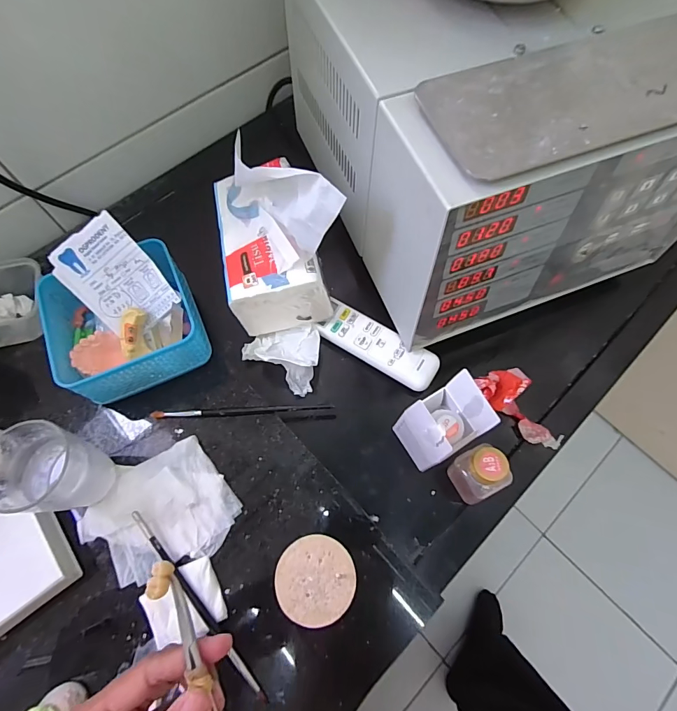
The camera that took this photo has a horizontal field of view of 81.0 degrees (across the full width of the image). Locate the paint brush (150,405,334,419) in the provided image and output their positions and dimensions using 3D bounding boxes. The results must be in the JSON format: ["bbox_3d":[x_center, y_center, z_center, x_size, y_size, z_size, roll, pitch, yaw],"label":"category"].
[{"bbox_3d":[-0.098,0.056,0.405,0.181,0.010,0.008,-4,67,-1],"label":"paint brush"}]

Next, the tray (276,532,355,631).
[{"bbox_3d":[-0.019,0.194,0.345,0.066,0.012,0.066,0,67,0],"label":"tray"}]

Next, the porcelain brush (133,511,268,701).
[{"bbox_3d":[-0.123,0.209,0.335,0.010,0.011,0.183,-40,73,-15],"label":"porcelain brush"}]

